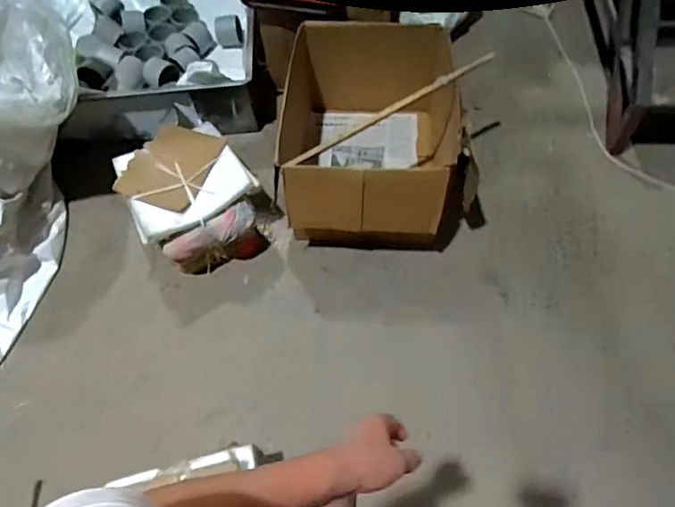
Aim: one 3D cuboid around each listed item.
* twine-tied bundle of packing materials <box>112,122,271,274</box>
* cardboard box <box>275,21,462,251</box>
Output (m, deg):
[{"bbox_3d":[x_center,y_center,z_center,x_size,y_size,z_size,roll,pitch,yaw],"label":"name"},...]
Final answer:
[{"bbox_3d":[-0.436,-0.158,1.550,0.330,0.239,0.419,-31,61,-14],"label":"twine-tied bundle of packing materials"},{"bbox_3d":[0.095,-0.339,1.560,0.499,0.354,0.622,5,59,7],"label":"cardboard box"}]

